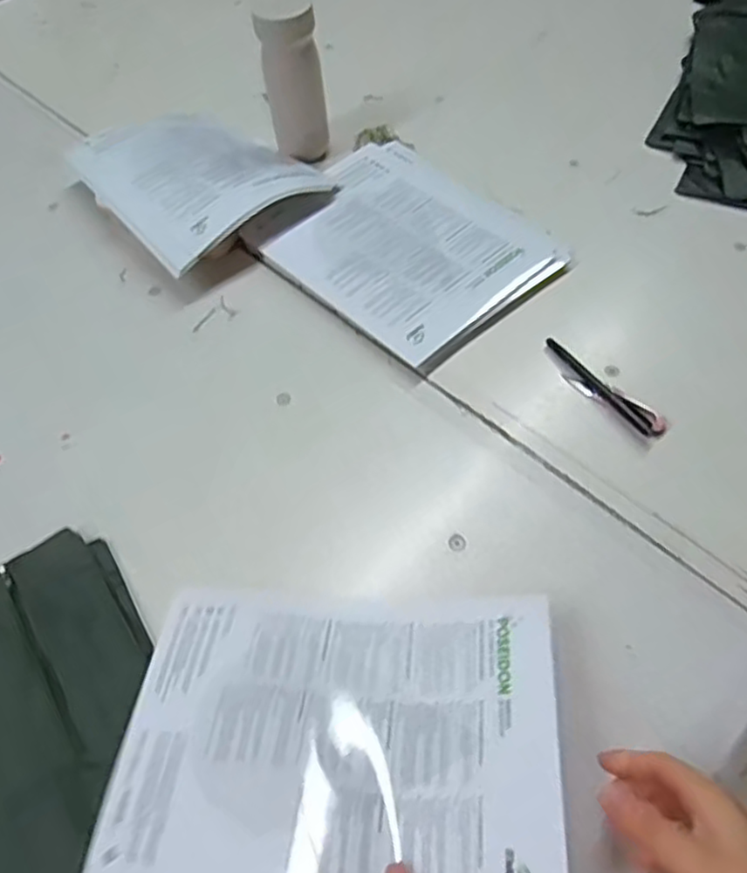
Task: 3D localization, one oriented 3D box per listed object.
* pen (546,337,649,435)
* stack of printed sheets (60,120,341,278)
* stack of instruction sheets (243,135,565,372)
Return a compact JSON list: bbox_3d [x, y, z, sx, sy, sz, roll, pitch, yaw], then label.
[{"bbox_3d":[0.206,-0.050,0.646,0.010,0.015,0.133,-28,59,-14],"label":"pen"},{"bbox_3d":[-0.217,-0.314,0.829,0.222,0.061,0.283,-38,62,-19],"label":"stack of printed sheets"},{"bbox_3d":[0.031,-0.212,0.763,0.230,0.023,0.292,-37,62,-19],"label":"stack of instruction sheets"}]

